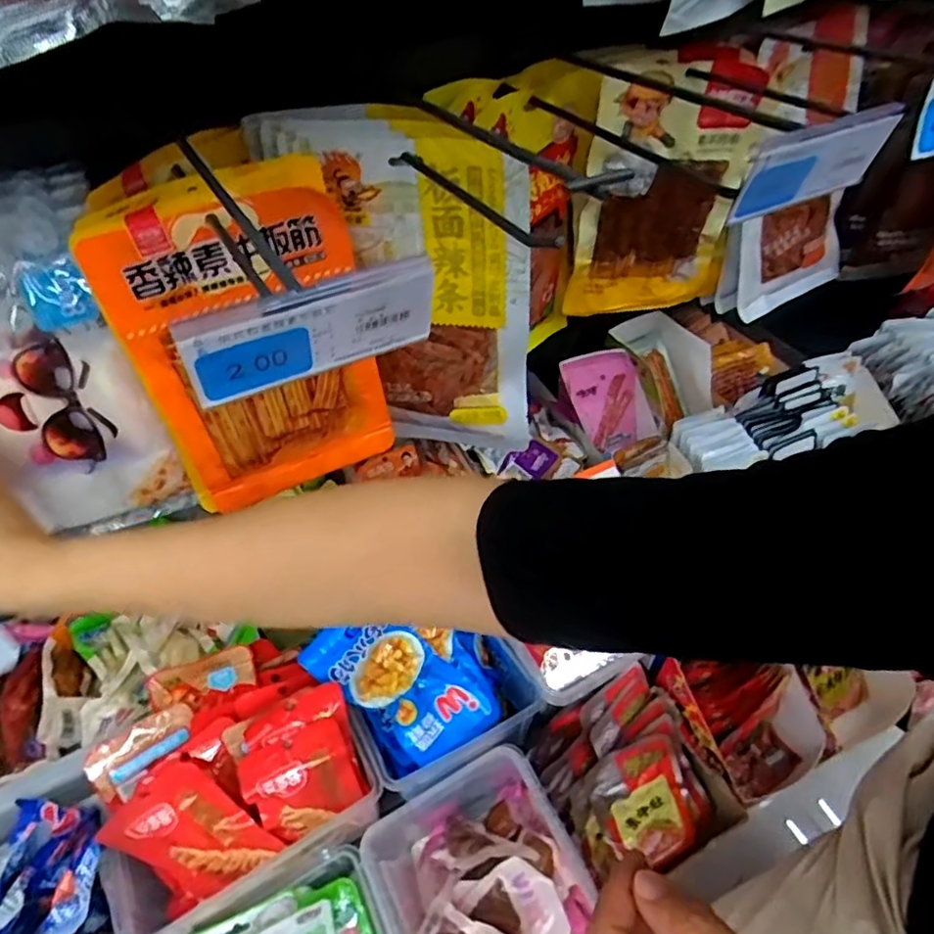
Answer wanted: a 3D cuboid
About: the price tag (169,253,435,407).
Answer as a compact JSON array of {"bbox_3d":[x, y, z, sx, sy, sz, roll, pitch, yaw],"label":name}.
[{"bbox_3d":[-0.059,-0.054,0.252,0.099,0.044,0.010,-22,53,-18],"label":"price tag"}]

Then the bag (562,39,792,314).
[{"bbox_3d":[0.178,-0.267,0.625,0.143,0.251,0.059,-1,50,-1],"label":"bag"}]

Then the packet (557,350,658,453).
[{"bbox_3d":[0.172,-0.082,0.770,0.083,0.126,0.024,-24,18,5],"label":"packet"}]

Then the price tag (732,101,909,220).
[{"bbox_3d":[0.183,-0.158,0.334,0.097,0.045,0.005,-21,58,-16],"label":"price tag"}]

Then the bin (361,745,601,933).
[{"bbox_3d":[0.015,0.369,0.536,0.159,0.110,0.183,-22,53,-17],"label":"bin"}]

